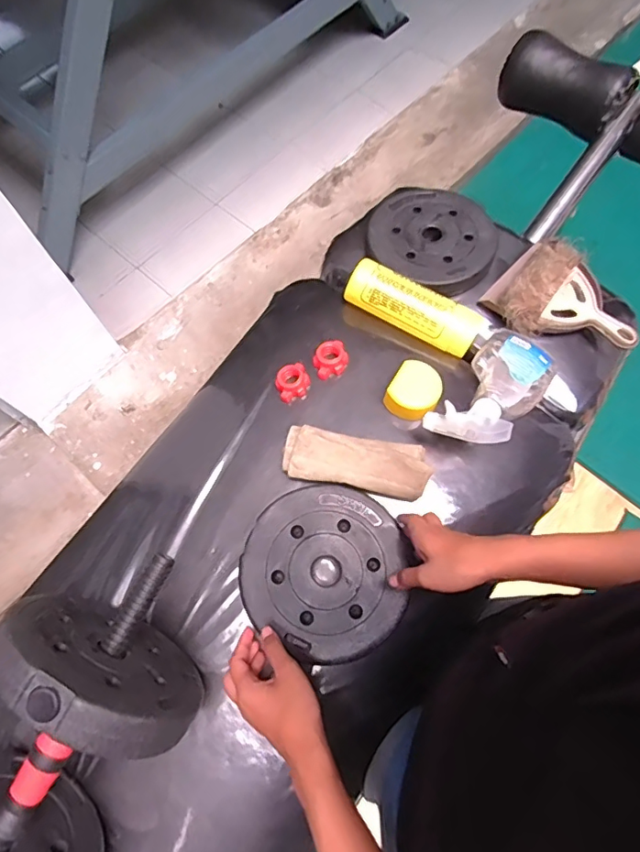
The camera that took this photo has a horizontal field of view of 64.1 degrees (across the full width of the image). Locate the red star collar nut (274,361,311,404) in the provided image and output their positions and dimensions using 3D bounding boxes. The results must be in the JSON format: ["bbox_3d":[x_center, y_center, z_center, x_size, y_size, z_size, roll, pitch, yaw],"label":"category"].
[{"bbox_3d":[-0.034,-0.056,0.640,0.043,0.022,0.038,-26,70,-10],"label":"red star collar nut"}]

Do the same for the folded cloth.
[{"bbox_3d":[0.041,0.038,0.578,0.163,0.038,0.062,14,68,5],"label":"folded cloth"}]

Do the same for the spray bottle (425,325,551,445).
[{"bbox_3d":[0.211,-0.039,0.626,0.093,0.072,0.223,39,49,14],"label":"spray bottle"}]

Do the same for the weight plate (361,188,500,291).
[{"bbox_3d":[0.160,-0.277,0.741,0.184,0.032,0.178,0,68,0],"label":"weight plate"}]

